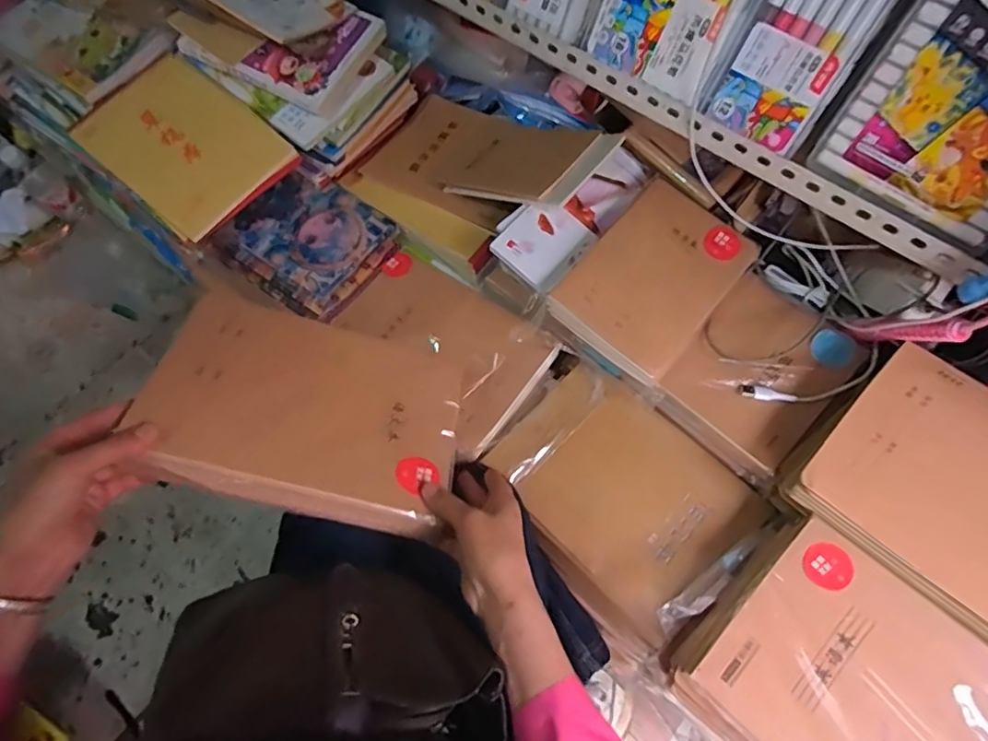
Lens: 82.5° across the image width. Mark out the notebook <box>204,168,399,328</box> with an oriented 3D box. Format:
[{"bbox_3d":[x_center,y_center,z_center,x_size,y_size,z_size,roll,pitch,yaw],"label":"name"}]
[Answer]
[{"bbox_3d":[-0.247,-0.175,0.766,0.199,0.034,0.177,35,72,15],"label":"notebook"}]

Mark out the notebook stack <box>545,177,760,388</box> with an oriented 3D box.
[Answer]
[{"bbox_3d":[0.179,-0.104,0.630,0.146,0.032,0.214,36,72,15],"label":"notebook stack"}]

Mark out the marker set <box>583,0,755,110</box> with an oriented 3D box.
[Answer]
[{"bbox_3d":[0.167,-0.349,0.531,0.147,0.139,0.027,35,37,15],"label":"marker set"}]

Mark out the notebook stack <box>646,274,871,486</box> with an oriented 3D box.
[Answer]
[{"bbox_3d":[0.285,0.008,0.625,0.149,0.050,0.202,40,73,16],"label":"notebook stack"}]

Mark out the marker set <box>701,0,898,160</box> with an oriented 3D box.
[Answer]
[{"bbox_3d":[0.268,-0.280,0.498,0.094,0.150,0.027,37,34,16],"label":"marker set"}]

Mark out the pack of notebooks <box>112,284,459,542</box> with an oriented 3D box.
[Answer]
[{"bbox_3d":[-0.160,0.035,0.502,0.253,0.023,0.194,19,48,-13],"label":"pack of notebooks"}]

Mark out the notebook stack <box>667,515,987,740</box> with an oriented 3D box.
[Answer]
[{"bbox_3d":[0.313,0.289,0.475,0.193,0.099,0.262,-42,72,-15],"label":"notebook stack"}]

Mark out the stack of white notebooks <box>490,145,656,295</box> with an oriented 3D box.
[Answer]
[{"bbox_3d":[0.097,-0.192,0.679,0.096,0.026,0.224,40,73,16],"label":"stack of white notebooks"}]

